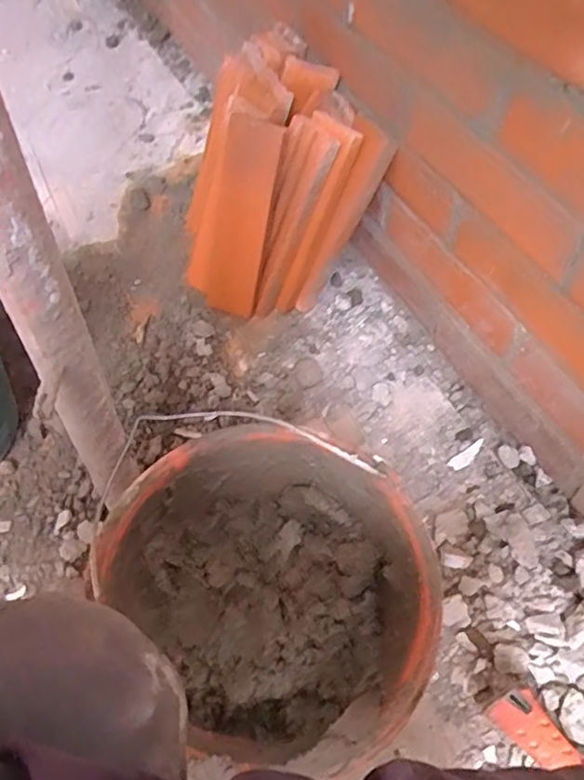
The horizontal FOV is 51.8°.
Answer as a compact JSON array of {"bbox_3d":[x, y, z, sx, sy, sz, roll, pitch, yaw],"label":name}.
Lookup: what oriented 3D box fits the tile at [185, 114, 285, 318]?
[{"bbox_3d":[-0.072,-0.197,0.698,0.088,0.227,0.023,19,36,7],"label":"tile"}]

